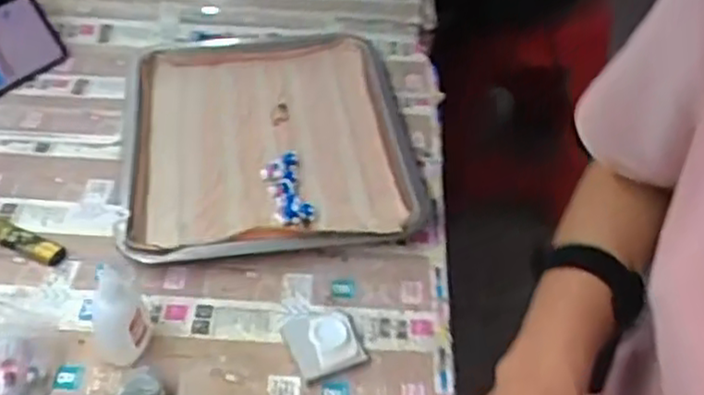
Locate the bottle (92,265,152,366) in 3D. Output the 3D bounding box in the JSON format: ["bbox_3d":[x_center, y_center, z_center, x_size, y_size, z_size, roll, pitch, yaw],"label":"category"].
[{"bbox_3d":[-0.164,0.080,0.502,0.034,0.088,0.037,-5,47,-16],"label":"bottle"}]

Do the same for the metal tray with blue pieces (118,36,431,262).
[{"bbox_3d":[-0.080,-0.061,0.673,0.261,0.039,0.287,-5,46,-11],"label":"metal tray with blue pieces"}]

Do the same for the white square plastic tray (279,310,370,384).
[{"bbox_3d":[-0.020,0.106,0.533,0.053,0.018,0.058,-15,49,-20],"label":"white square plastic tray"}]

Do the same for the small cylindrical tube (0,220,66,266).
[{"bbox_3d":[-0.274,0.035,0.584,0.083,0.019,0.018,21,47,14],"label":"small cylindrical tube"}]

